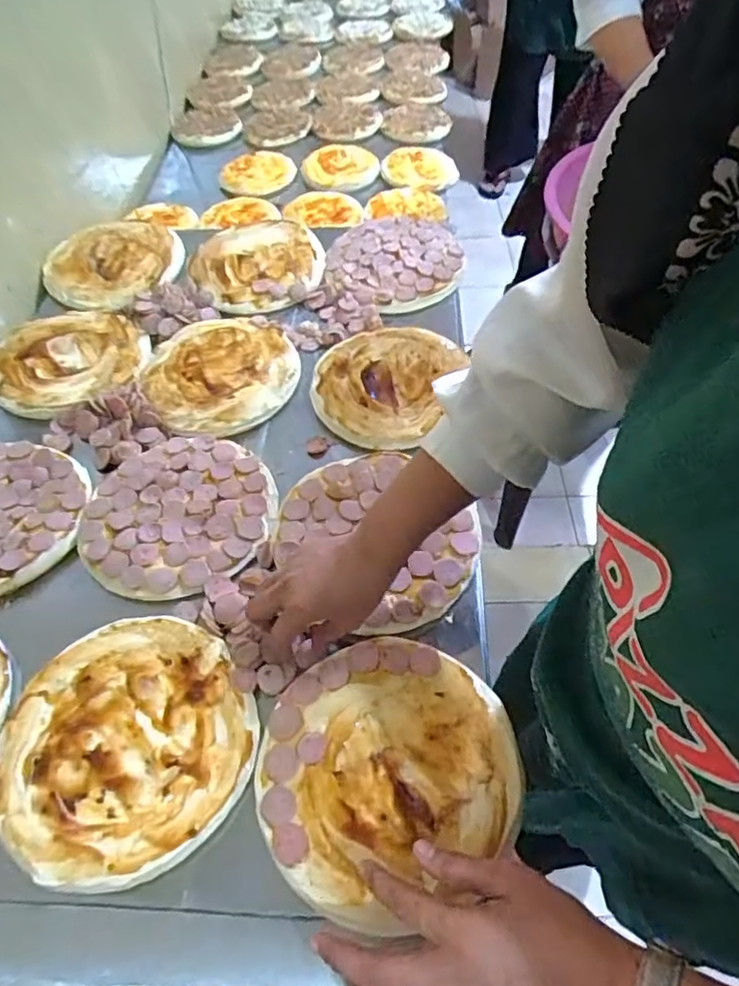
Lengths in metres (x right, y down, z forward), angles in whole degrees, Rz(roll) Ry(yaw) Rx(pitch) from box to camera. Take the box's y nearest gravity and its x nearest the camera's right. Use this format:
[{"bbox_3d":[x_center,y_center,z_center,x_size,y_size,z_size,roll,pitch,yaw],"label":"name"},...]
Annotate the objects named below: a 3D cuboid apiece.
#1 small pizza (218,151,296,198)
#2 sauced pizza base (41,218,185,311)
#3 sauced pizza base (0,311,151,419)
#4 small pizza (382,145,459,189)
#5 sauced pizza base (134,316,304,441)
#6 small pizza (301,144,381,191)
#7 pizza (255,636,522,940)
[{"bbox_3d":[-0.227,-0.640,1.183,0.148,0.024,0.151,-2,54,2],"label":"small pizza"},{"bbox_3d":[-0.380,-0.350,0.880,0.178,0.016,0.194,-2,54,2],"label":"sauced pizza base"},{"bbox_3d":[-0.392,-0.175,0.766,0.189,0.029,0.178,-2,54,2],"label":"sauced pizza base"},{"bbox_3d":[0.107,-0.643,1.167,0.165,0.028,0.119,-37,77,-27],"label":"small pizza"},{"bbox_3d":[-0.188,-0.156,0.742,0.188,0.021,0.198,-2,54,2],"label":"sauced pizza base"},{"bbox_3d":[-0.058,-0.643,1.158,0.146,0.024,0.168,-8,52,-10],"label":"small pizza"},{"bbox_3d":[0.009,0.209,0.465,0.200,0.020,0.184,-28,57,-16],"label":"pizza"}]

